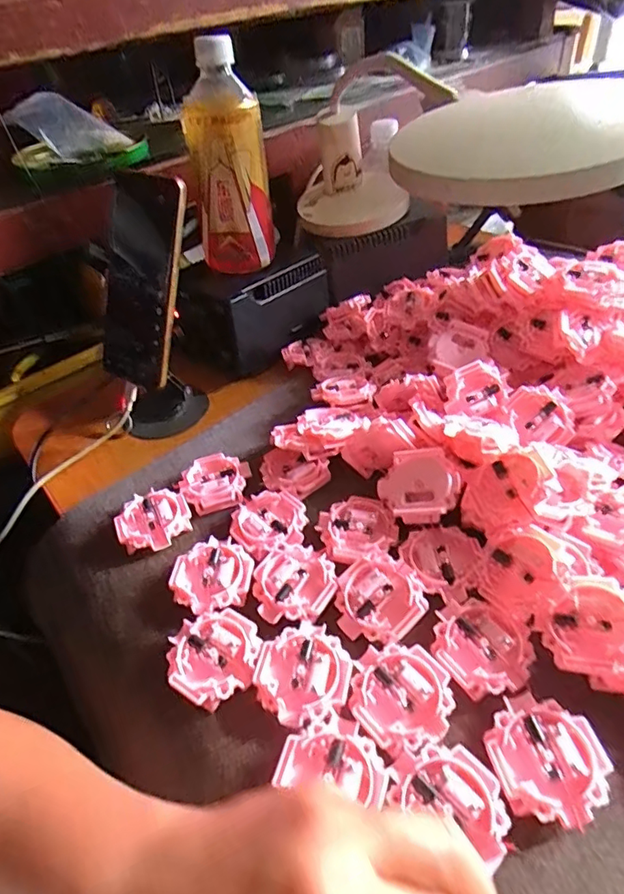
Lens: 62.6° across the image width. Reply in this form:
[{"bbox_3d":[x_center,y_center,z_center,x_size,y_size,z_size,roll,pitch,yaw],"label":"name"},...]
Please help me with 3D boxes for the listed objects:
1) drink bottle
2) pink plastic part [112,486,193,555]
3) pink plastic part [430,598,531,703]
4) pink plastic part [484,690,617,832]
[{"bbox_3d":[-0.078,-0.256,0.471,0.070,0.173,0.065,-10,43,-3],"label":"drink bottle"},{"bbox_3d":[-0.117,0.054,0.379,0.051,0.014,0.047,-24,49,-19],"label":"pink plastic part"},{"bbox_3d":[0.094,0.112,0.290,0.046,0.008,0.054,-27,50,-21],"label":"pink plastic part"},{"bbox_3d":[0.114,0.151,0.250,0.052,0.012,0.055,-9,46,-5],"label":"pink plastic part"}]

